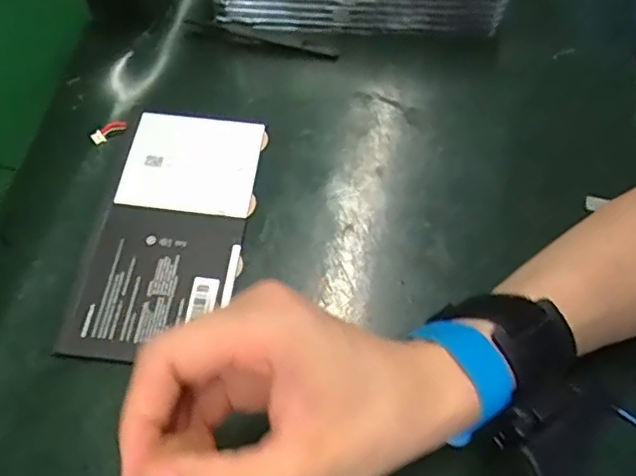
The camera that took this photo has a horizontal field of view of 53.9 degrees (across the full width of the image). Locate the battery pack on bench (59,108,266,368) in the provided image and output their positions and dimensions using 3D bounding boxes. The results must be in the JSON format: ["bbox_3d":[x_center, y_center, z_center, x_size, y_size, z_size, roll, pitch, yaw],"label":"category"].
[{"bbox_3d":[-0.087,-0.006,0.379,0.086,0.005,0.166,9,63,1],"label":"battery pack on bench"}]

